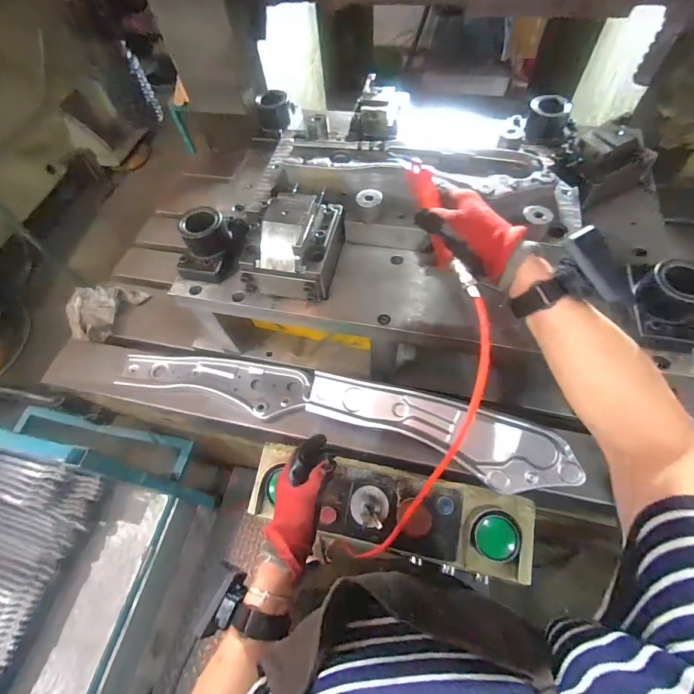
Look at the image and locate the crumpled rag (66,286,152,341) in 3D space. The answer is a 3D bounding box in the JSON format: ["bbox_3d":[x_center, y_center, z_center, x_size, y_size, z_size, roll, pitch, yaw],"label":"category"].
[{"bbox_3d":[-0.583,-0.096,0.849,0.141,0.053,0.166,24,65,16],"label":"crumpled rag"}]

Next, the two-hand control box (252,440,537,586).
[{"bbox_3d":[0.072,0.302,0.666,0.494,0.092,0.139,9,62,9],"label":"two-hand control box"}]

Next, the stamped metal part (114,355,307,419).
[{"bbox_3d":[-0.274,0.073,0.756,0.397,0.028,0.111,8,61,8],"label":"stamped metal part"}]

